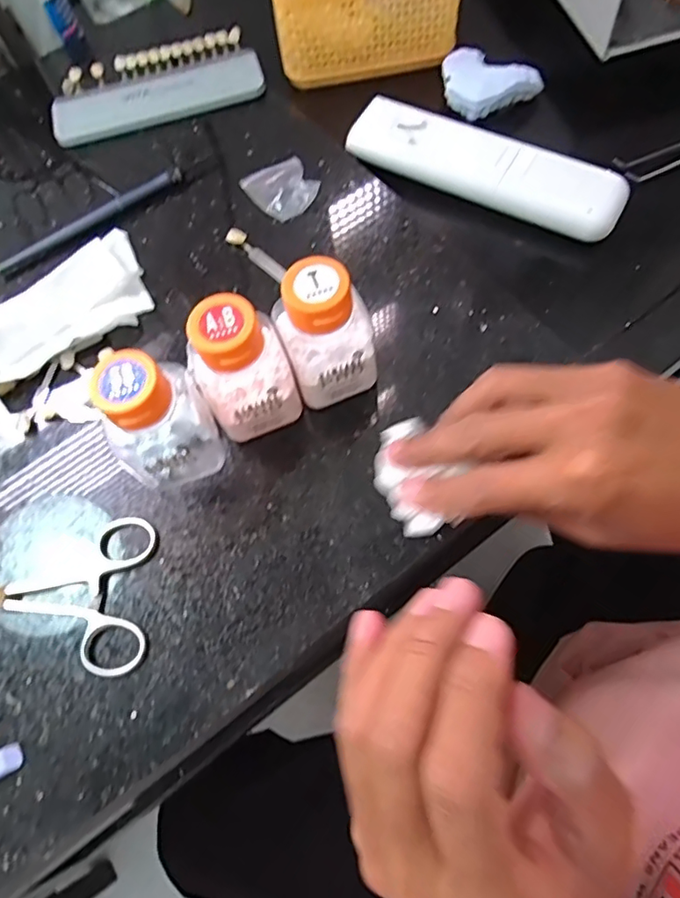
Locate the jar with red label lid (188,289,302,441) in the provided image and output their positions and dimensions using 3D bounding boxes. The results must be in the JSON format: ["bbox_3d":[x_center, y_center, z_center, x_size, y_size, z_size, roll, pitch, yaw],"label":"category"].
[{"bbox_3d":[-0.043,-0.035,0.257,0.046,0.072,0.037,-34,69,-10],"label":"jar with red label lid"}]

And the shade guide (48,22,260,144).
[{"bbox_3d":[-0.133,-0.260,0.389,0.146,0.008,0.075,-22,67,-5],"label":"shade guide"}]

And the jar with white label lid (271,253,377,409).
[{"bbox_3d":[-0.006,-0.055,0.261,0.043,0.072,0.041,-19,68,-4],"label":"jar with white label lid"}]

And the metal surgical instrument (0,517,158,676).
[{"bbox_3d":[-0.146,0.066,0.258,0.116,0.004,0.069,1,67,5],"label":"metal surgical instrument"}]

